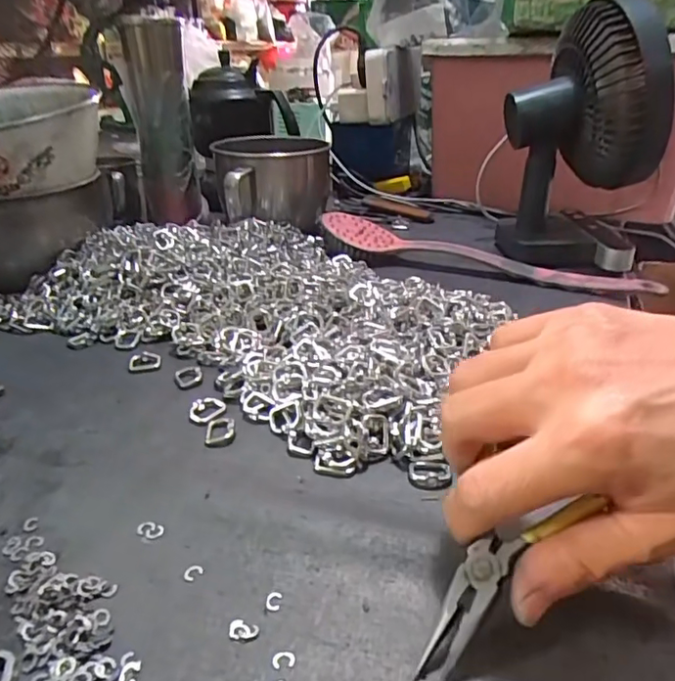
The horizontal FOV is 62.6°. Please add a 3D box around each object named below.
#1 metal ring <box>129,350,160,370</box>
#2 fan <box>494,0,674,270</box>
[{"bbox_3d":[-0.140,0.014,0.402,0.022,0.004,0.022,0,28,0],"label":"metal ring"},{"bbox_3d":[0.235,-0.191,0.541,0.137,0.225,0.113,10,29,18],"label":"fan"}]

